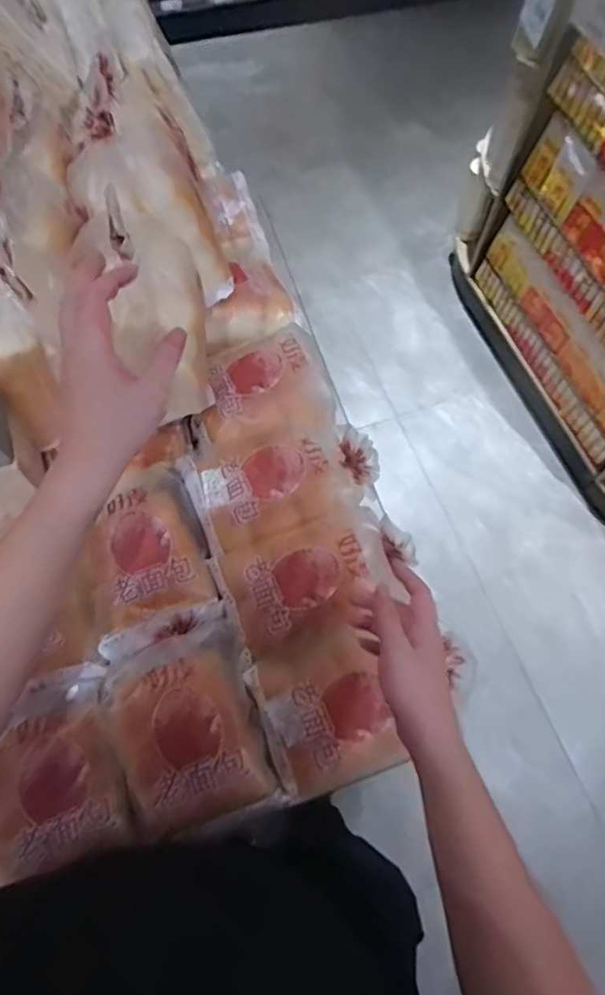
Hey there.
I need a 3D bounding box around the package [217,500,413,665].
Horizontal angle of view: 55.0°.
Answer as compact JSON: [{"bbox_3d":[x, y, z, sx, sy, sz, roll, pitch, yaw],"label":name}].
[{"bbox_3d":[0.018,0.078,0.648,0.209,0.055,0.127,-21,68,-12],"label":"package"}]

